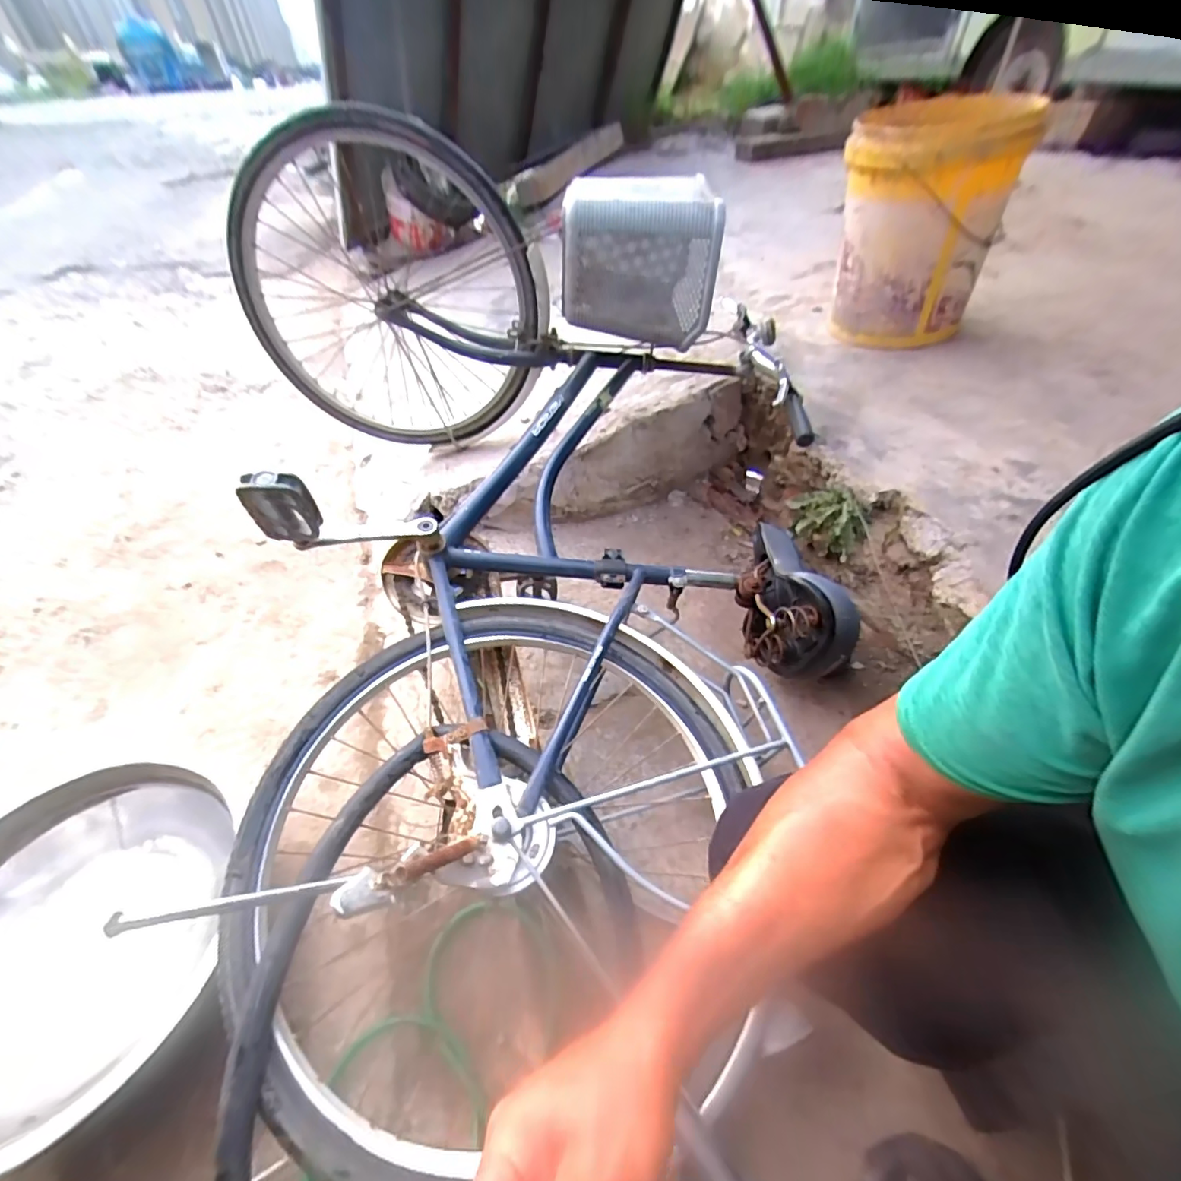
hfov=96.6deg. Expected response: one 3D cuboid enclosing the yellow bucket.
[{"bbox_3d":[0.688,-0.767,1.119,0.296,0.404,0.359,19,49,20],"label":"yellow bucket"}]

